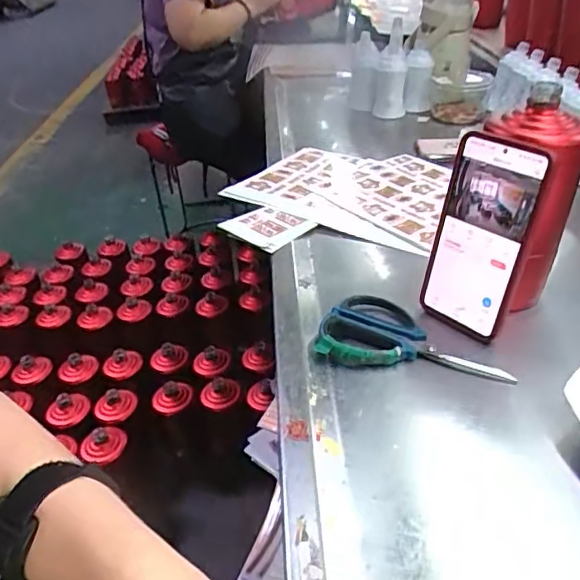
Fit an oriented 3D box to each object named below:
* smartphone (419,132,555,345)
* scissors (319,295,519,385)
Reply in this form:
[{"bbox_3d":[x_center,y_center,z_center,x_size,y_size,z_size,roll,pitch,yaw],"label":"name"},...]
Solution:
[{"bbox_3d":[0.160,-0.044,0.480,0.015,0.164,0.085,-13,30,-41],"label":"smartphone"},{"bbox_3d":[0.108,0.039,0.490,0.160,0.017,0.081,5,36,15],"label":"scissors"}]

